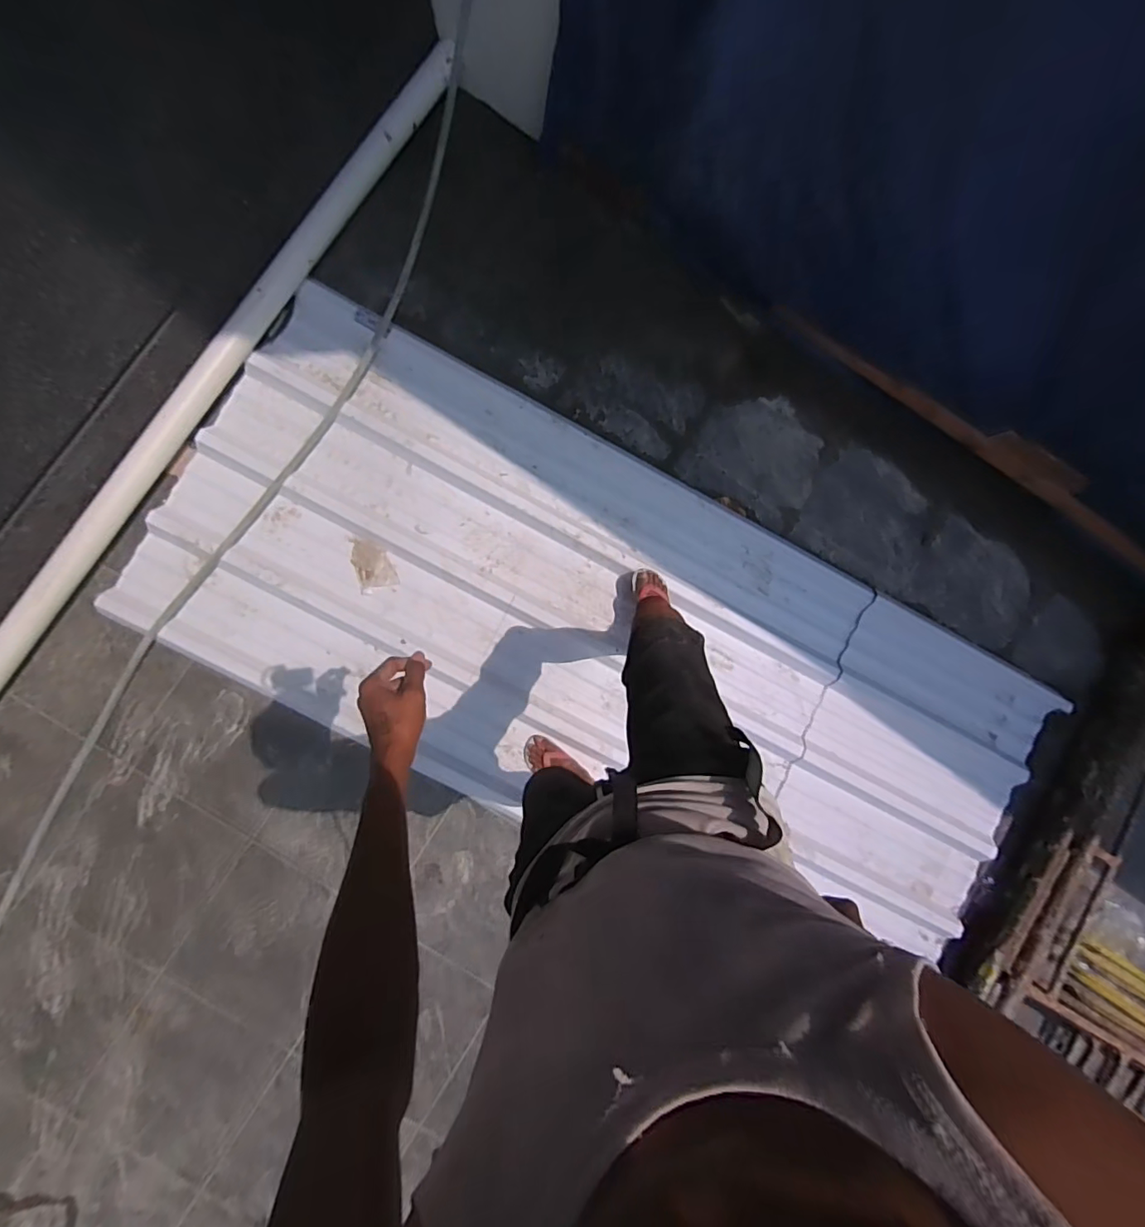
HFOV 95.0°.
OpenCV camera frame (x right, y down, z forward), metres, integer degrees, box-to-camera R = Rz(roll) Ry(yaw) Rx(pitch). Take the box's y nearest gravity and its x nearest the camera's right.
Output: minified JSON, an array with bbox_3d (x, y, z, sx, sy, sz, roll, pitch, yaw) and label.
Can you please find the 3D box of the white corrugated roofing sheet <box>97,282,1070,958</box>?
[{"bbox_3d":[0.126,0.101,1.456,2.449,0.063,1.004,27,86,-3],"label":"white corrugated roofing sheet"}]

